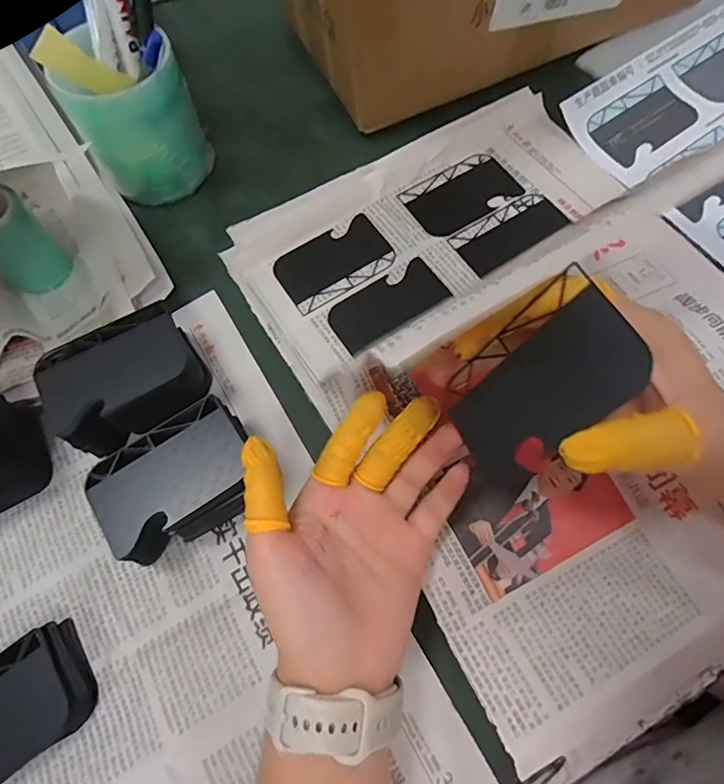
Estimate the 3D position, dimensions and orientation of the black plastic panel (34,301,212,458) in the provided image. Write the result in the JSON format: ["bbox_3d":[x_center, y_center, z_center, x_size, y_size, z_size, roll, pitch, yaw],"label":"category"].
[{"bbox_3d":[-0.144,-0.004,0.306,0.088,0.044,0.071,-27,70,-9],"label":"black plastic panel"}]

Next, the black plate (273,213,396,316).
[{"bbox_3d":[-0.020,-0.095,0.364,0.083,0.005,0.052,-32,71,-11],"label":"black plate"}]

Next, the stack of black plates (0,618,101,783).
[{"bbox_3d":[-0.192,0.172,0.260,0.092,0.016,0.055,-34,71,-11],"label":"stack of black plates"}]

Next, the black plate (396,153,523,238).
[{"bbox_3d":[0.077,-0.155,0.386,0.084,0.005,0.053,-31,70,-9],"label":"black plate"}]

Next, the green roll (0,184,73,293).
[{"bbox_3d":[-0.239,-0.104,0.343,0.041,0.069,0.033,-32,71,-11],"label":"green roll"}]

